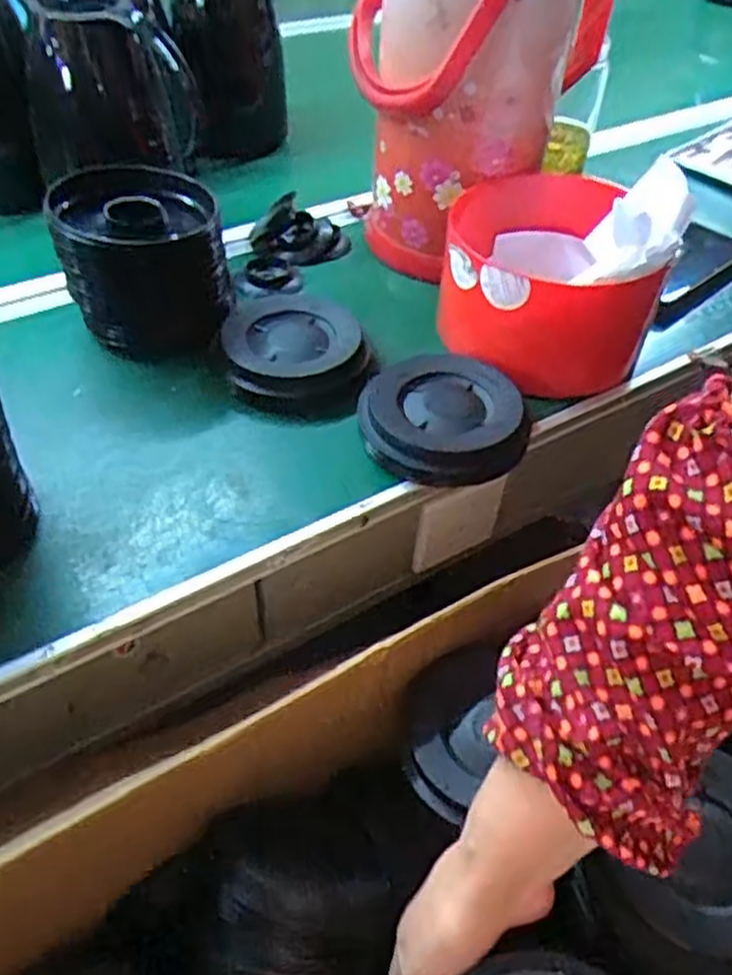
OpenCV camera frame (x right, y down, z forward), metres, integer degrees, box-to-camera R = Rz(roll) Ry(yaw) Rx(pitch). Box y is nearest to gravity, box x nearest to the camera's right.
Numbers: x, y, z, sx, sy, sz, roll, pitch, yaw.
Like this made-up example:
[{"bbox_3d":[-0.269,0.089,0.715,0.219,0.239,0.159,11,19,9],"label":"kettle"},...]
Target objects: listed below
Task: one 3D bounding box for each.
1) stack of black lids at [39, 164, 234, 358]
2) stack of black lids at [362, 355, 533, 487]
[{"bbox_3d":[-0.171,-0.177,0.596,0.114,0.110,0.107,0,46,-2],"label":"stack of black lids"},{"bbox_3d":[0.054,-0.055,0.548,0.112,0.032,0.116,2,46,0],"label":"stack of black lids"}]

